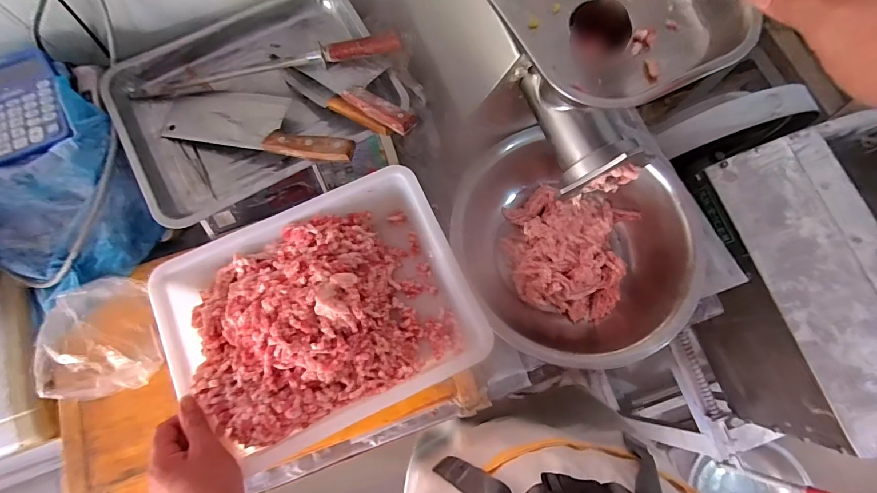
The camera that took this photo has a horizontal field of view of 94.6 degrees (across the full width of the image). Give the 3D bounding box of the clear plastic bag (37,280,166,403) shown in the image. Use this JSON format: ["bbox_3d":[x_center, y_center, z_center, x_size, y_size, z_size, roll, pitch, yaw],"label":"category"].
[{"bbox_3d":[-0.470,0.124,0.561,0.134,0.070,0.154,-20,78,-6],"label":"clear plastic bag"}]

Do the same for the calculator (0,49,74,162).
[{"bbox_3d":[-0.573,-0.190,0.548,0.119,0.019,0.136,-25,84,-9],"label":"calculator"}]

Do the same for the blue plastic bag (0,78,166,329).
[{"bbox_3d":[-0.570,-0.099,0.586,0.252,0.143,0.302,-29,79,-8],"label":"blue plastic bag"}]

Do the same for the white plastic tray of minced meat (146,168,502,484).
[{"bbox_3d":[-0.151,0.089,0.552,0.362,0.147,0.279,-24,78,-7],"label":"white plastic tray of minced meat"}]

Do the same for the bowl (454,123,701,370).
[{"bbox_3d":[0.217,-0.008,0.645,0.321,0.146,0.358,-9,77,-3],"label":"bowl"}]

